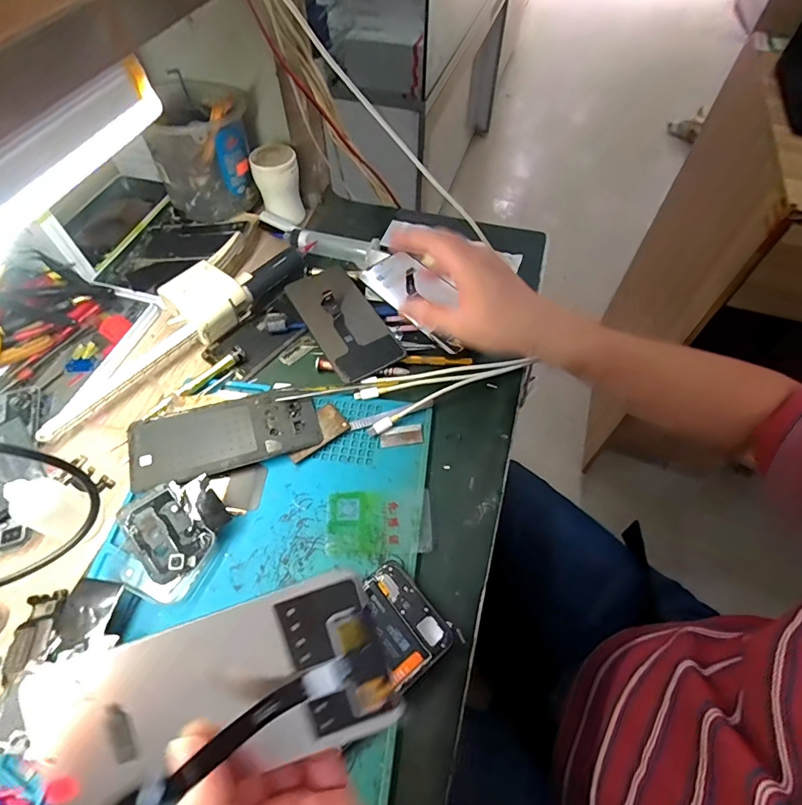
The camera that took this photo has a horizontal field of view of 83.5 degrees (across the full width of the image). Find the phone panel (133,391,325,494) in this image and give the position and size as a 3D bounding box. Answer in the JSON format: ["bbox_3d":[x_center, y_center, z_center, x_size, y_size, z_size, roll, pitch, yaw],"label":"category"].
[{"bbox_3d":[-0.156,0.028,0.403,0.157,0.006,0.075,-17,58,-16],"label":"phone panel"}]

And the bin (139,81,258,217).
[{"bbox_3d":[-0.235,-0.296,0.549,0.112,0.126,0.106,-9,57,-6],"label":"bin"}]

